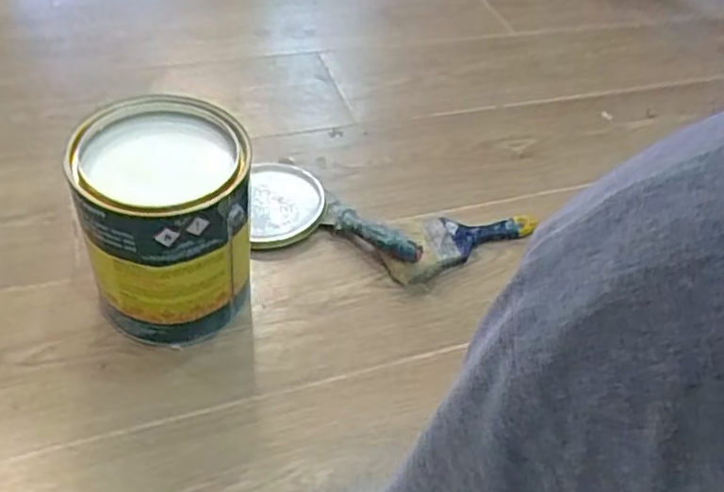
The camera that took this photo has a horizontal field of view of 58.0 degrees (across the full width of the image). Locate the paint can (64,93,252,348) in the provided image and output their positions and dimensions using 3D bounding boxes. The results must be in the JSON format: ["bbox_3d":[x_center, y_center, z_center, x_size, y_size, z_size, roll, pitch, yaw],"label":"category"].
[{"bbox_3d":[-0.196,-0.017,0.673,0.158,0.204,0.155,-6,48,-12],"label":"paint can"}]

